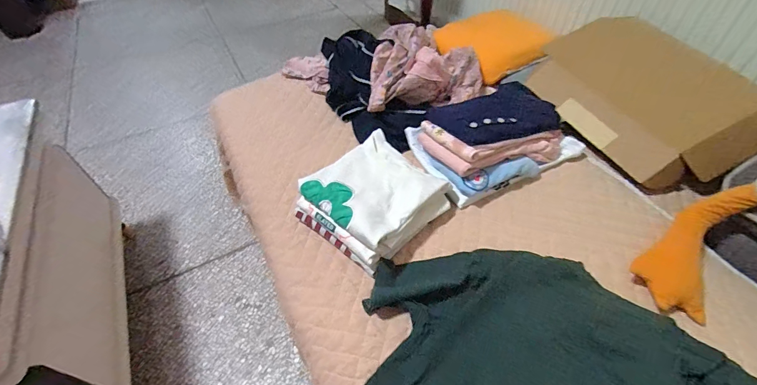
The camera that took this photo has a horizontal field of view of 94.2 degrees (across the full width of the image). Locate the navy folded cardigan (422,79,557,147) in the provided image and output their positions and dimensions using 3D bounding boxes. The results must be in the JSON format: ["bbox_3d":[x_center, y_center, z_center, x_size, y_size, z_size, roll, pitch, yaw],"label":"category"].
[{"bbox_3d":[0.253,-0.171,0.754,0.267,0.039,0.159,-22,54,-22],"label":"navy folded cardigan"}]

